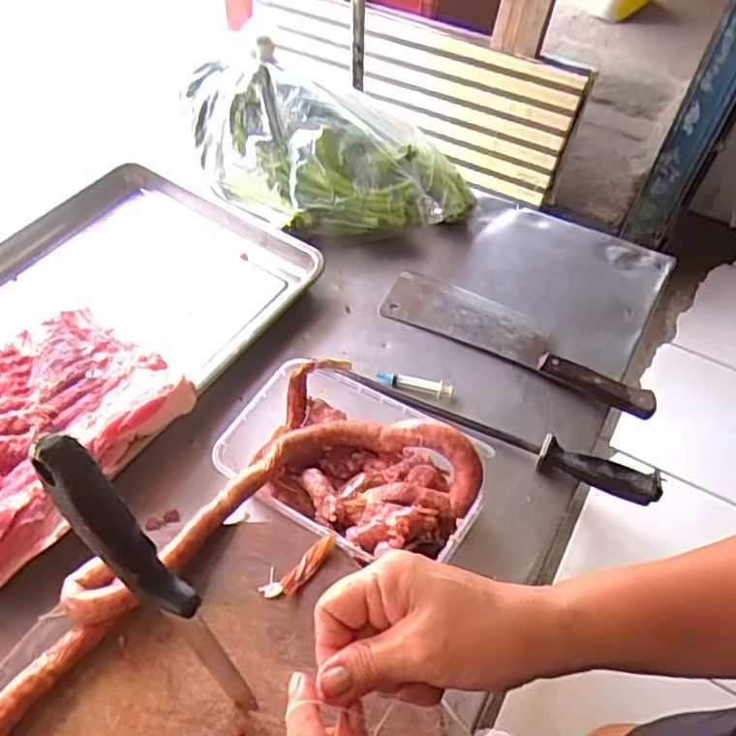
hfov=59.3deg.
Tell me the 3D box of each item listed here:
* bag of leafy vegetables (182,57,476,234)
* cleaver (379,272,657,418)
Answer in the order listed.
[{"bbox_3d":[-0.064,-0.311,0.957,0.437,0.146,0.215,12,53,5],"label":"bag of leafy vegetables"},{"bbox_3d":[0.189,-0.037,0.836,0.361,0.026,0.082,28,56,17],"label":"cleaver"}]

